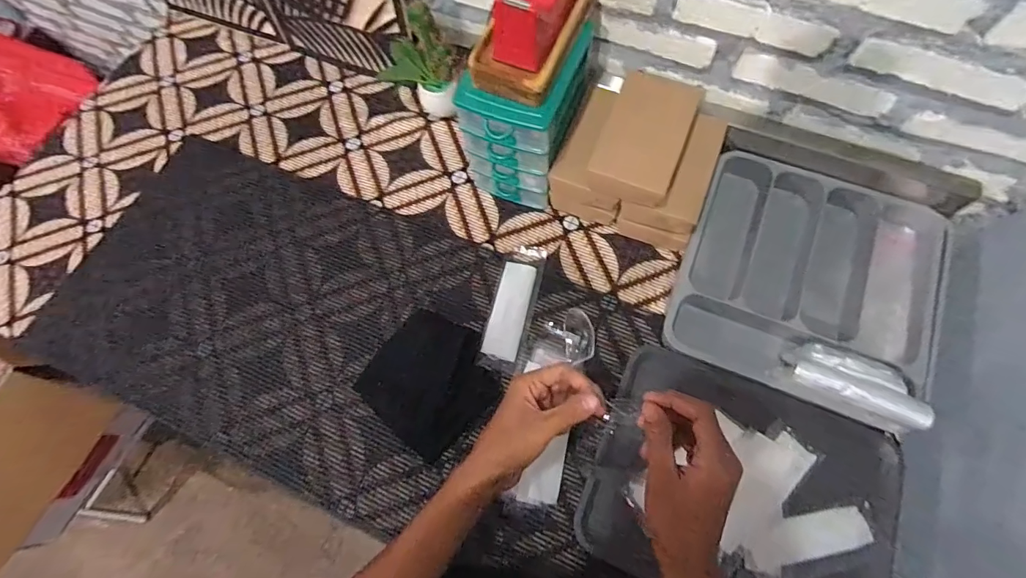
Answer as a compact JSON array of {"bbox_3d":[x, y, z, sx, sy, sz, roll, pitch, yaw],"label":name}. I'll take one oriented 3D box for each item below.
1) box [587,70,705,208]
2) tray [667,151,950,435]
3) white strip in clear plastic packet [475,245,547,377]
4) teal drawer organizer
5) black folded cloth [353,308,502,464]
[{"bbox_3d":[0.181,-0.208,0.616,0.111,0.040,0.177,20,71,9],"label":"box"},{"bbox_3d":[0.421,-0.017,0.654,0.325,0.073,0.348,22,71,10],"label":"tray"},{"bbox_3d":[0.002,0.024,0.677,0.062,0.021,0.202,13,70,7],"label":"white strip in clear plastic packet"},{"bbox_3d":[0.011,-0.254,0.681,0.145,0.214,0.159,19,70,9],"label":"teal drawer organizer"},{"bbox_3d":[-0.118,0.130,0.648,0.179,0.017,0.167,38,74,15],"label":"black folded cloth"}]

